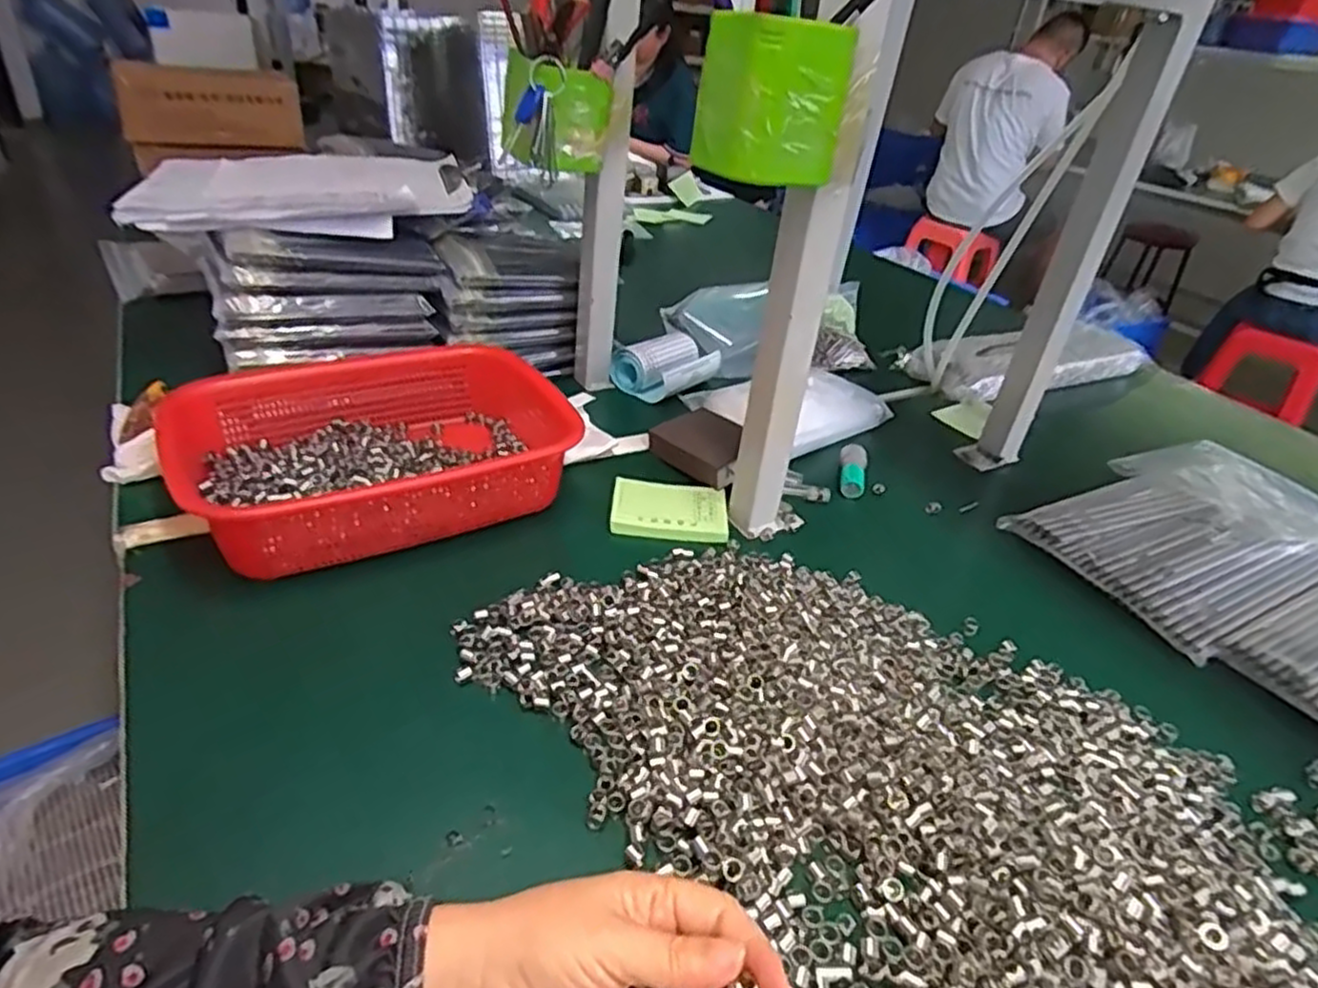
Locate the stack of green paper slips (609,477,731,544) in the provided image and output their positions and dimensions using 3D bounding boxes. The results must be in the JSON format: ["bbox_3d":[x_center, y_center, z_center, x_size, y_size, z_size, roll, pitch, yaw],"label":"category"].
[{"bbox_3d":[0.009,0.012,0.624,0.096,0.010,0.071,5,33,-4],"label":"stack of green paper slips"}]

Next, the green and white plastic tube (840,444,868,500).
[{"bbox_3d":[0.182,-0.019,0.709,0.026,0.029,0.067,13,33,10],"label":"green and white plastic tube"}]

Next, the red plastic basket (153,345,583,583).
[{"bbox_3d":[-0.212,-0.036,0.596,0.295,0.069,0.207,-13,38,-28],"label":"red plastic basket"}]

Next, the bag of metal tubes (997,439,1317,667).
[{"bbox_3d":[0.487,0.024,0.686,0.318,0.027,0.201,-13,38,-28],"label":"bag of metal tubes"}]

